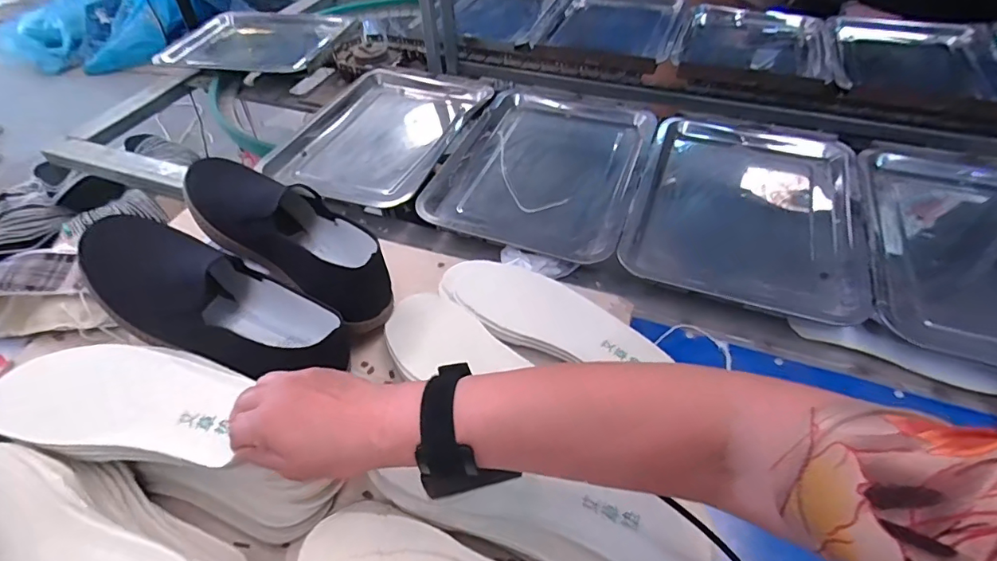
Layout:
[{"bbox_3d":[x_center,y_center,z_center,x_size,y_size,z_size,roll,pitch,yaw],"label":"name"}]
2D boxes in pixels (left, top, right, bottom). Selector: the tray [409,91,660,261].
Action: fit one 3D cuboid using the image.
[{"bbox_3d":[0.070,-0.174,0.742,0.271,0.024,0.357,16,50,15],"label":"tray"}]

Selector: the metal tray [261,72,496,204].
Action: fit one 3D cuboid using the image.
[{"bbox_3d":[-0.185,-0.256,0.830,0.258,0.022,0.377,17,50,16],"label":"metal tray"}]

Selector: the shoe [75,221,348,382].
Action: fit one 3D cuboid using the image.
[{"bbox_3d":[-0.261,0.015,0.450,0.259,0.084,0.088,29,52,3],"label":"shoe"}]

